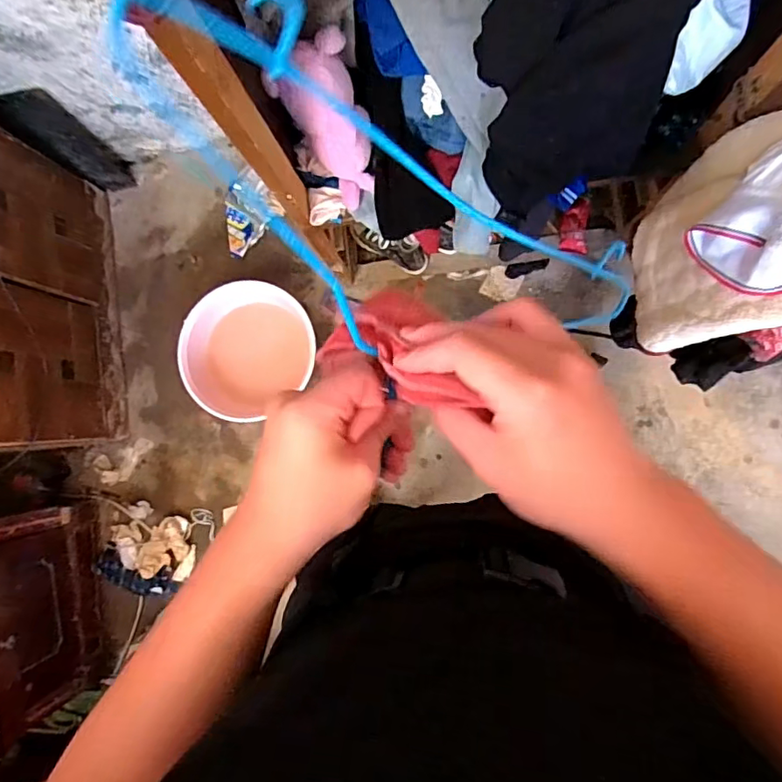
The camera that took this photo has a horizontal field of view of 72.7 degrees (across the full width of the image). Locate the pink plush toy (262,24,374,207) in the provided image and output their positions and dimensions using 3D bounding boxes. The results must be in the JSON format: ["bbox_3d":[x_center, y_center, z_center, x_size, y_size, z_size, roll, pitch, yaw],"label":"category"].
[{"bbox_3d":[-0.103,-0.435,0.887,0.136,0.266,0.084,-20,48,4],"label":"pink plush toy"}]

